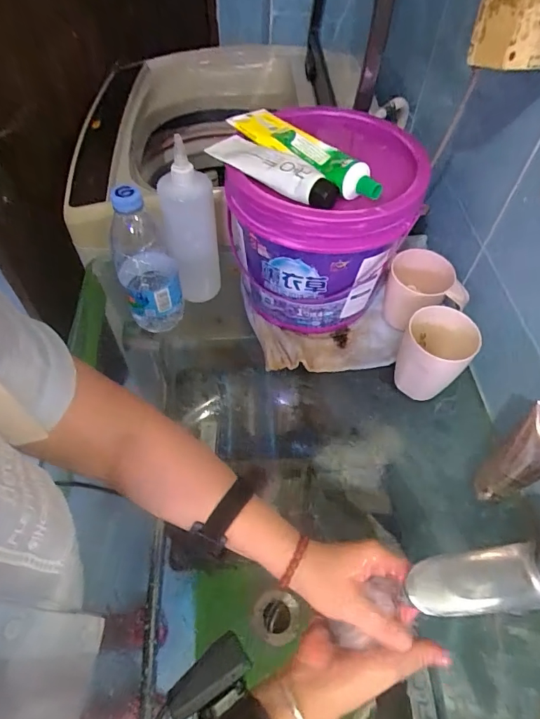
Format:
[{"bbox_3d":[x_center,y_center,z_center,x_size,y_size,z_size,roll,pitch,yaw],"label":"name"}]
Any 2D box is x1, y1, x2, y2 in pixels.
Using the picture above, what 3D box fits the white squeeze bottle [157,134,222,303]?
[{"bbox_3d":[-0.099,-0.151,0.551,0.060,0.198,0.061,-13,56,-11],"label":"white squeeze bottle"}]

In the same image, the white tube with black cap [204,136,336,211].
[{"bbox_3d":[-0.004,-0.206,0.462,0.047,0.026,0.163,-35,63,-24],"label":"white tube with black cap"}]

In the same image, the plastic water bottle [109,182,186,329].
[{"bbox_3d":[-0.149,-0.114,0.530,0.071,0.196,0.059,-13,56,-11],"label":"plastic water bottle"}]

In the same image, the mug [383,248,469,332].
[{"bbox_3d":[0.197,-0.081,0.570,0.099,0.079,0.088,16,55,9],"label":"mug"}]

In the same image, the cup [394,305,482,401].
[{"bbox_3d":[0.188,-0.002,0.518,0.073,0.104,0.079,1,54,-2],"label":"cup"}]

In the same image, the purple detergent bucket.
[{"bbox_3d":[0.070,-0.159,0.564,0.197,0.203,0.212,1,54,-2],"label":"purple detergent bucket"}]

